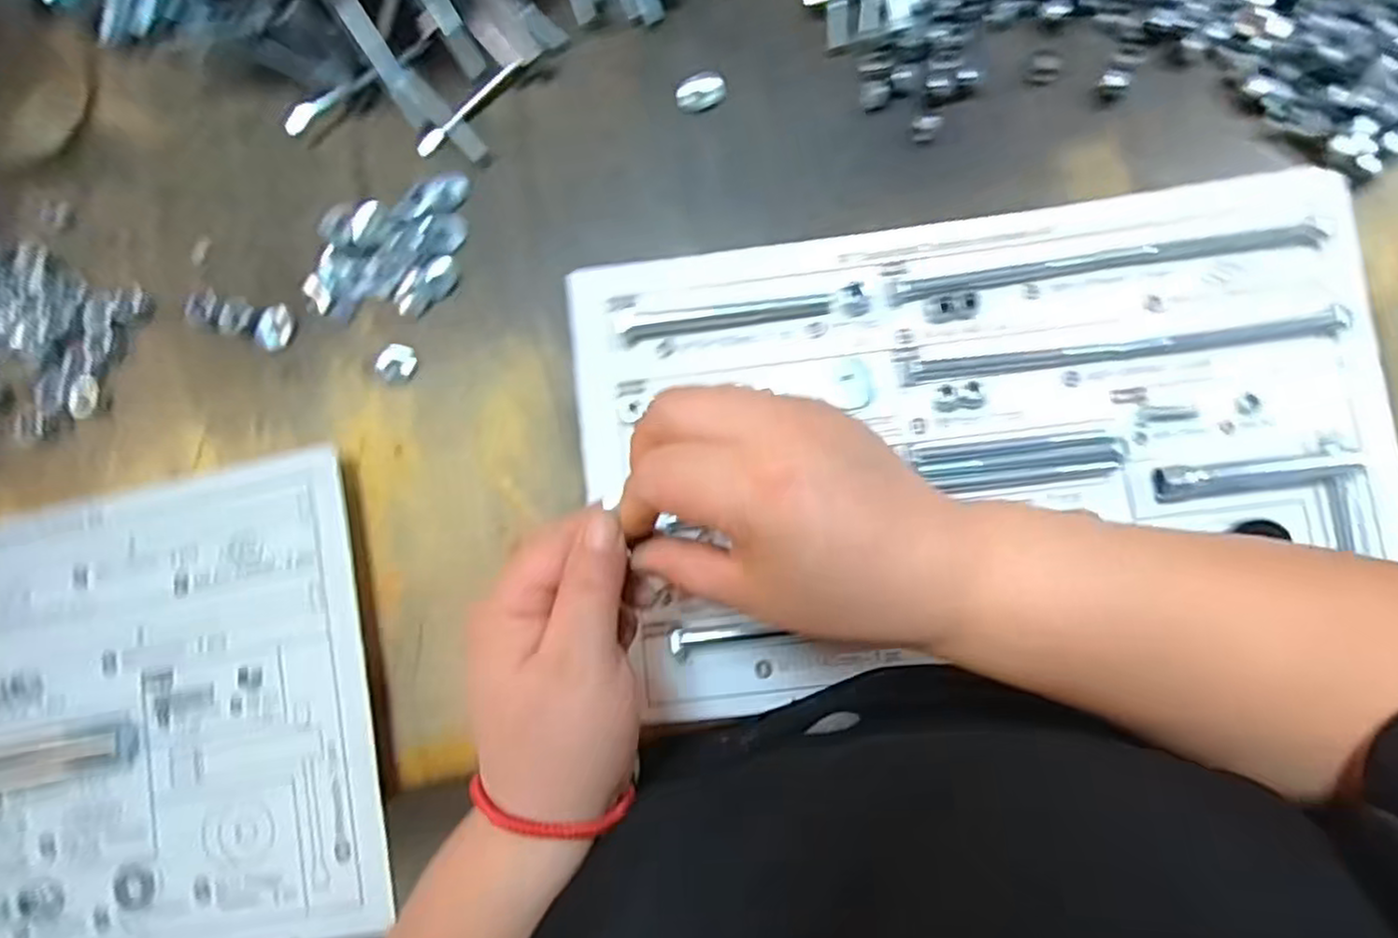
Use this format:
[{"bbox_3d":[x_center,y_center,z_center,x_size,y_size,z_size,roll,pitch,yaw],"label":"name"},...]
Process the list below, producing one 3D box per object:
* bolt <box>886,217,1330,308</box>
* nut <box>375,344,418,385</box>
[{"bbox_3d":[0.203,-0.105,0.363,0.208,0.016,0.012,-7,83,2],"label":"bolt"},{"bbox_3d":[-0.168,-0.059,0.395,0.025,0.005,0.021,36,86,6],"label":"nut"}]

